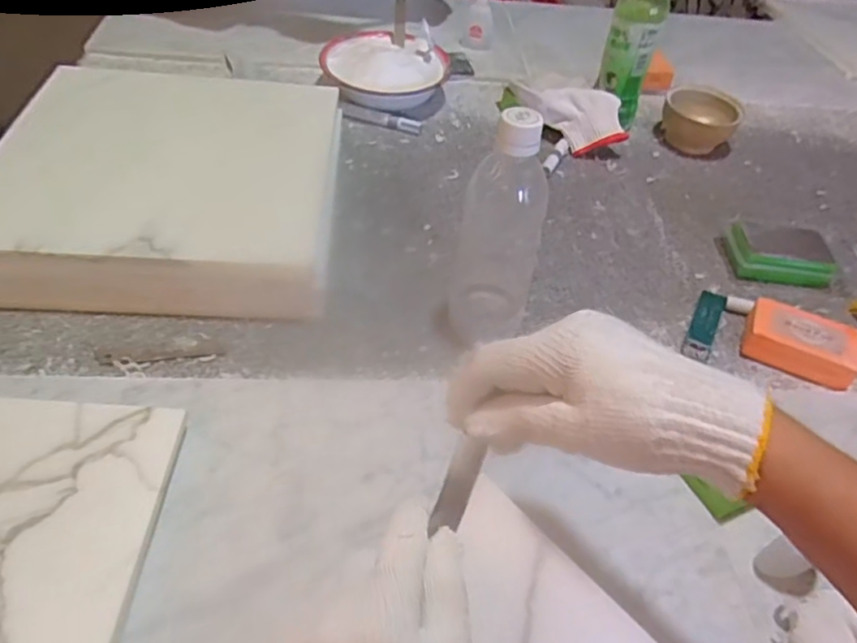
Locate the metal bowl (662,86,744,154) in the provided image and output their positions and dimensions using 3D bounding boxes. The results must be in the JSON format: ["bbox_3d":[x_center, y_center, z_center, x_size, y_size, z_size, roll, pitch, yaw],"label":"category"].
[{"bbox_3d":[0.351,-0.260,0.842,0.092,0.054,0.099,4,46,-4],"label":"metal bowl"}]

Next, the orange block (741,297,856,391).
[{"bbox_3d":[0.341,0.018,0.589,0.093,0.027,0.061,23,48,15],"label":"orange block"}]

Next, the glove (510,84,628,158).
[{"bbox_3d":[0.173,-0.253,0.801,0.145,0.057,0.057,9,46,1],"label":"glove"}]

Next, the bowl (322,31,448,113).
[{"bbox_3d":[-0.060,-0.321,0.838,0.159,0.042,0.145,4,46,-4],"label":"bowl"}]

